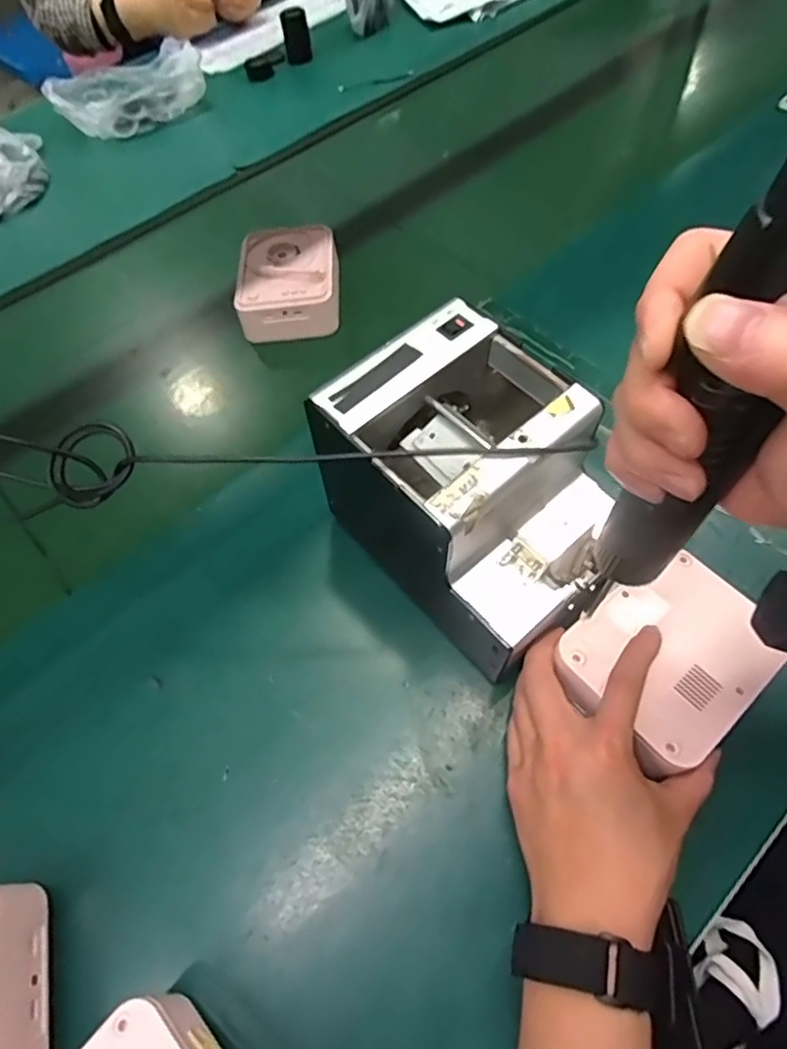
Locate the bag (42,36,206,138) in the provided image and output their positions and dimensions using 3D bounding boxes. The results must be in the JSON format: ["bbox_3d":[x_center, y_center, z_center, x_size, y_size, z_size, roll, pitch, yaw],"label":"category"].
[{"bbox_3d":[-0.384,-0.630,0.856,0.208,0.060,0.129,-25,61,-10],"label":"bag"}]

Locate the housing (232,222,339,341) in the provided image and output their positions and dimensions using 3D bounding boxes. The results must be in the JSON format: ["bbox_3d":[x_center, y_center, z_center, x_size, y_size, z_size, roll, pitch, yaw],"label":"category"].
[{"bbox_3d":[-0.108,-0.252,0.619,0.101,0.050,0.119,-6,60,1],"label":"housing"}]

